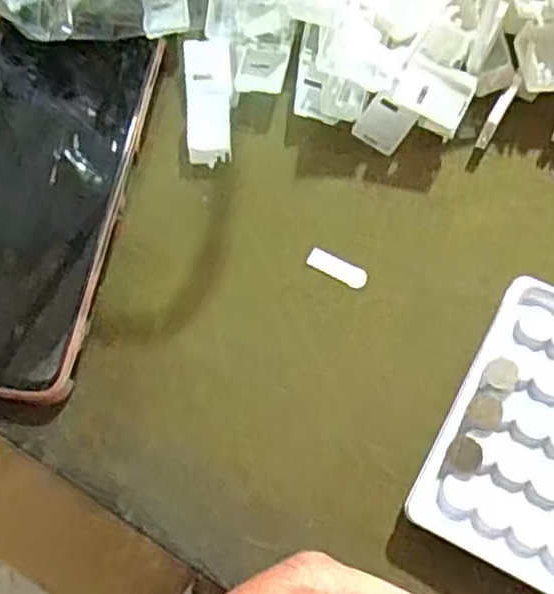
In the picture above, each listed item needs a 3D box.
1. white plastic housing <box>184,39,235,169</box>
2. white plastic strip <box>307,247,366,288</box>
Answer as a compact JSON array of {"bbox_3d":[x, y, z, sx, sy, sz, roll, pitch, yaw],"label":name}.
[{"bbox_3d":[-0.027,-0.083,0.311,0.019,0.012,0.056,-4,68,1],"label":"white plastic housing"},{"bbox_3d":[0.023,-0.011,0.286,0.023,0.004,0.008,26,72,13],"label":"white plastic strip"}]

